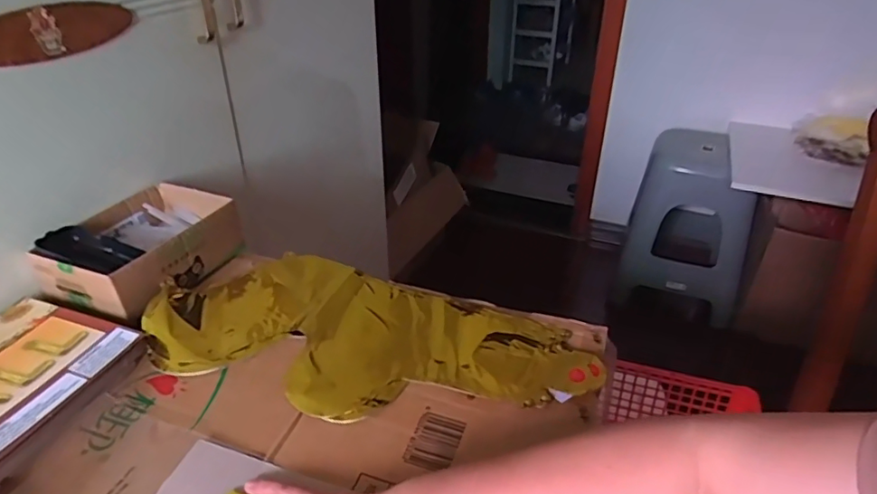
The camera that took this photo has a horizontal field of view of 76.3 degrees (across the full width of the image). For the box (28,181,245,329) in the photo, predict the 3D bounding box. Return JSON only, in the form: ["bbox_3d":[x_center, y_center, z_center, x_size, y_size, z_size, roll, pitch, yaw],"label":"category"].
[{"bbox_3d":[-0.337,0.001,0.646,0.142,0.065,0.190,12,34,16],"label":"box"}]

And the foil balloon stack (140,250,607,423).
[{"bbox_3d":[-0.071,0.090,0.564,0.429,0.013,0.202,14,35,19],"label":"foil balloon stack"}]

